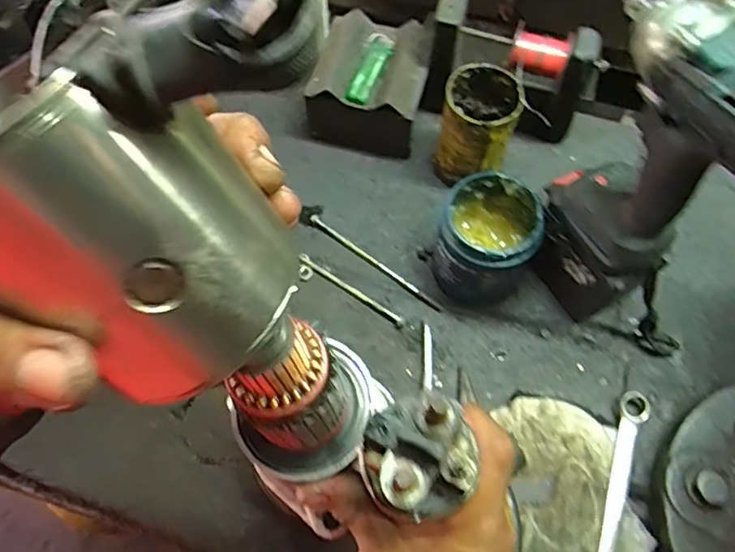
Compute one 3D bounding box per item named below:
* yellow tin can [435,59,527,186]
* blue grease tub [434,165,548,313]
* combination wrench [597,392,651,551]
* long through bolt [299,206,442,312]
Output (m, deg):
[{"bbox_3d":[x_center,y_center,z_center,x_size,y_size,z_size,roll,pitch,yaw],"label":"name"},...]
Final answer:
[{"bbox_3d":[0.113,-0.151,0.580,0.073,0.104,0.082,17,65,9],"label":"yellow tin can"},{"bbox_3d":[0.112,-0.030,0.533,0.086,0.101,0.093,0,64,0],"label":"blue grease tub"},{"bbox_3d":[0.209,0.195,0.470,0.033,0.010,0.200,18,65,9],"label":"combination wrench"},{"bbox_3d":[0.003,-0.018,0.579,0.175,0.016,0.023,36,69,17],"label":"long through bolt"}]

